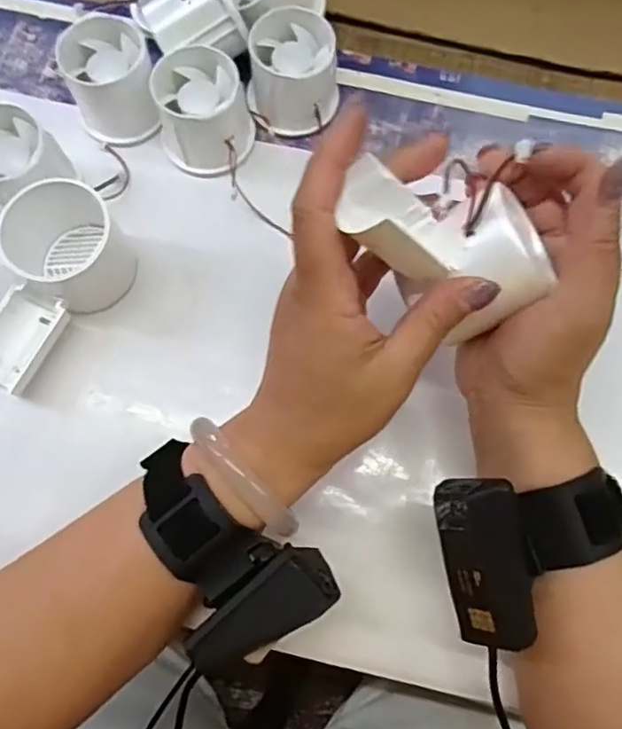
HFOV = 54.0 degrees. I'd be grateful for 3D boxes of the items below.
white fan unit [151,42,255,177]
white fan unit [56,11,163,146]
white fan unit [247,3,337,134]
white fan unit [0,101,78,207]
[{"bbox_3d":[-0.067,-0.155,0.372,0.057,0.041,0.067,-9,74,-3],"label":"white fan unit"},{"bbox_3d":[-0.121,-0.172,0.376,0.051,0.050,0.059,-14,75,-5],"label":"white fan unit"},{"bbox_3d":[-0.011,-0.180,0.378,0.055,0.042,0.062,1,74,0],"label":"white fan unit"},{"bbox_3d":[-0.176,-0.119,0.362,0.046,0.047,0.049,36,77,9],"label":"white fan unit"}]

